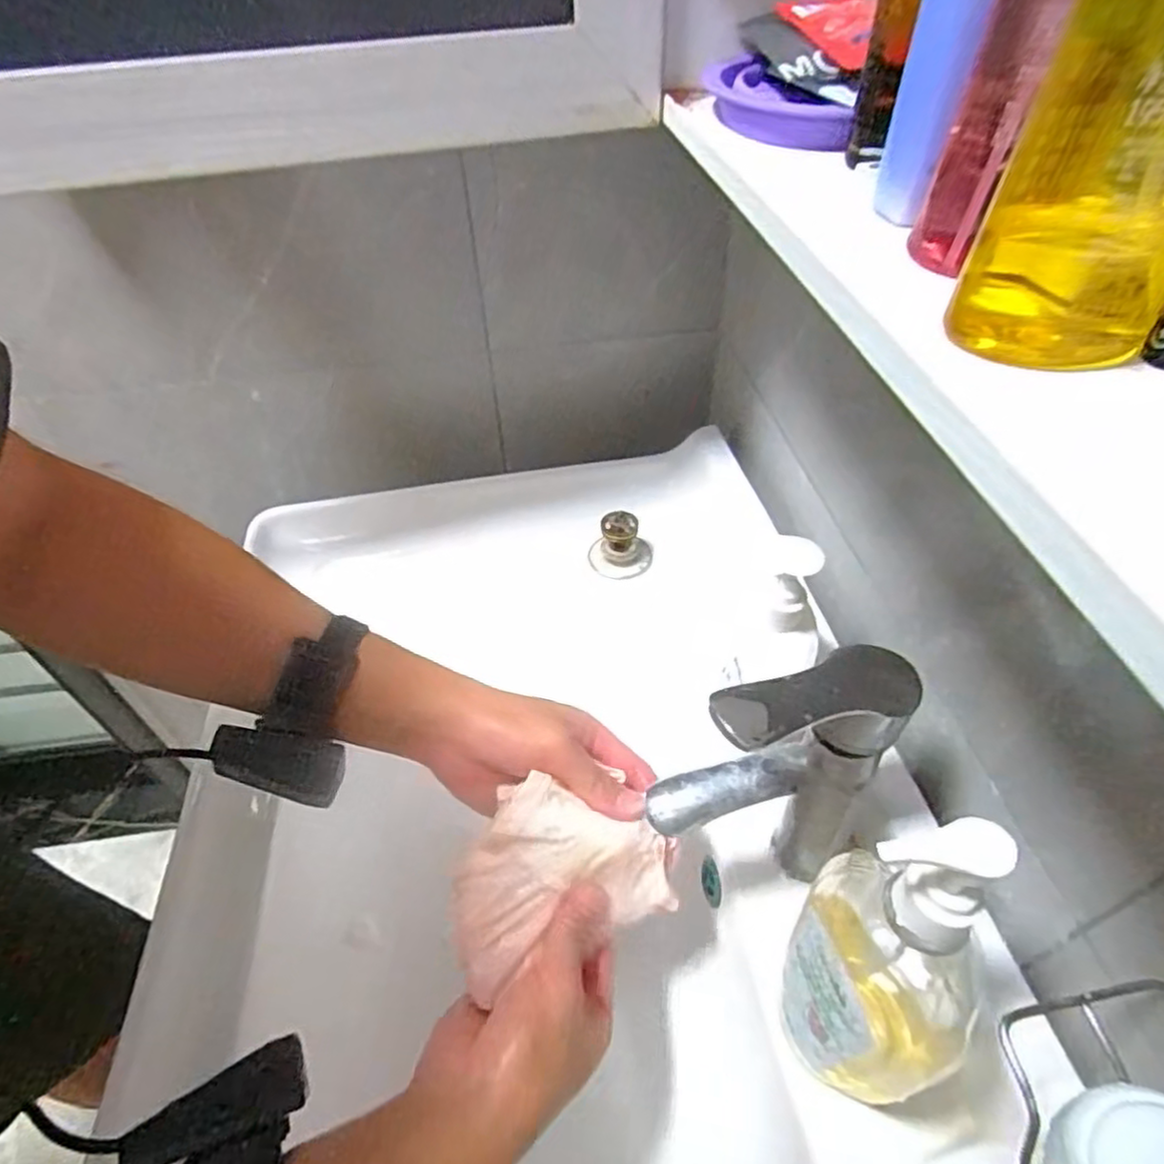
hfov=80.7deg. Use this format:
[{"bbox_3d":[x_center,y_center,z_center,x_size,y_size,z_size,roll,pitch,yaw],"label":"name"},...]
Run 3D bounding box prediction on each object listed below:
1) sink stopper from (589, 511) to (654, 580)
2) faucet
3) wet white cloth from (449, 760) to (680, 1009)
[{"bbox_3d":[0.035,-0.039,0.633,0.059,0.055,0.048,-3,47,5],"label":"sink stopper"},{"bbox_3d":[0.101,0.099,0.346,0.129,0.148,0.044,-19,48,-10],"label":"faucet"},{"bbox_3d":[-0.020,0.163,0.394,0.123,0.054,0.082,-19,49,-16],"label":"wet white cloth"}]

